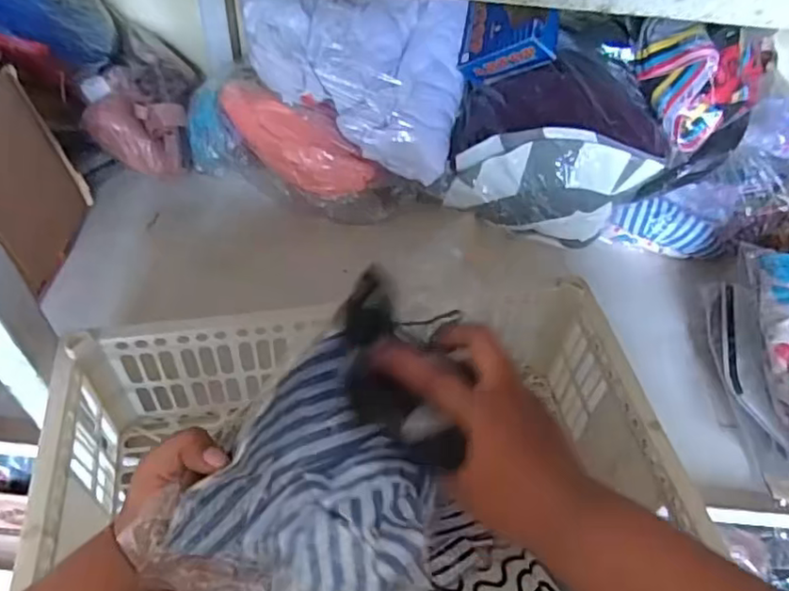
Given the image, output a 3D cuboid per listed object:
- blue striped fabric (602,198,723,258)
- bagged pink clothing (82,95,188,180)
[{"bbox_3d":[0.352,-0.086,0.785,0.147,0.059,0.033,13,50,6],"label":"blue striped fabric"},{"bbox_3d":[-0.326,-0.192,0.799,0.117,0.107,0.078,-13,52,-15],"label":"bagged pink clothing"}]

